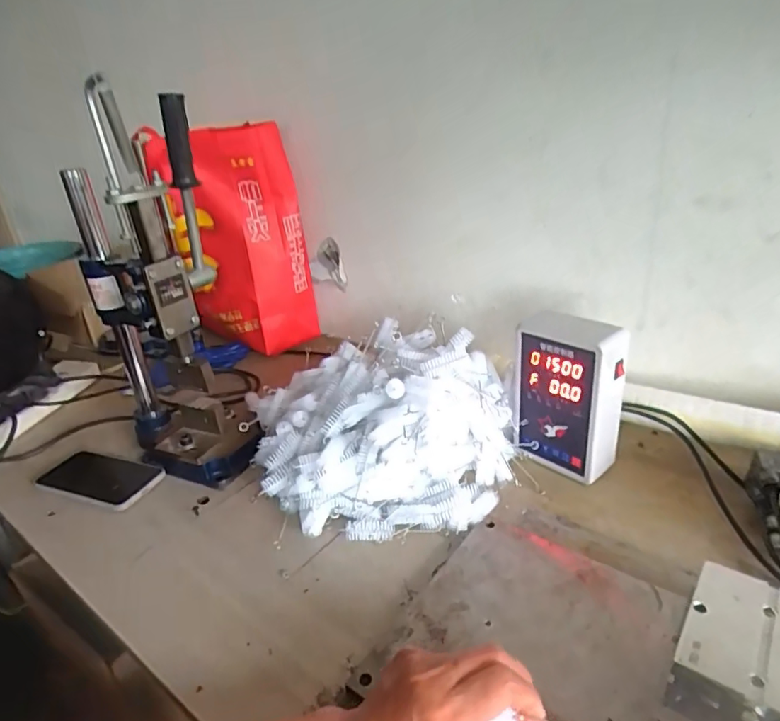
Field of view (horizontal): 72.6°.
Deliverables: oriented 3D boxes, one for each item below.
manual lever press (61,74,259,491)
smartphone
[{"bbox_3d":[-0.285,-0.069,0.658,0.149,0.439,0.188,-17,28,-23],"label":"manual lever press"},{"bbox_3d":[-0.375,0.154,0.689,0.167,0.014,0.077,7,28,25],"label":"smartphone"}]

